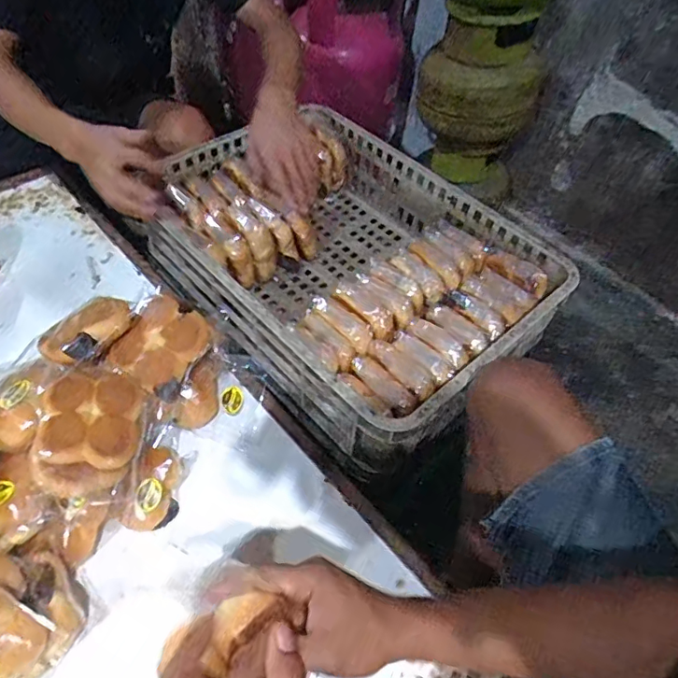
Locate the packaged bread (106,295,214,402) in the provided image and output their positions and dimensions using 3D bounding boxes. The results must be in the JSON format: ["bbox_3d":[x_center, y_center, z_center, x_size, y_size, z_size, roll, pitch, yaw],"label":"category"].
[{"bbox_3d":[-0.228,0.008,0.679,0.100,0.045,0.114,30,73,10],"label":"packaged bread"}]

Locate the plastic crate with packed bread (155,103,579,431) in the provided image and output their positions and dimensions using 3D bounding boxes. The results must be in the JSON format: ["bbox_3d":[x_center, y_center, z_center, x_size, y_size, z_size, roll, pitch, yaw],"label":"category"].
[{"bbox_3d":[-0.001,-0.130,0.838,0.403,0.143,0.609,-36,63,-28],"label":"plastic crate with packed bread"}]

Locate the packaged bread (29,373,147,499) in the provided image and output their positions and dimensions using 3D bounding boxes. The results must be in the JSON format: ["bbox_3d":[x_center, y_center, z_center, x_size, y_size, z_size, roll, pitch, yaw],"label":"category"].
[{"bbox_3d":[-0.287,0.106,0.605,0.100,0.060,0.133,3,52,-3],"label":"packaged bread"}]

